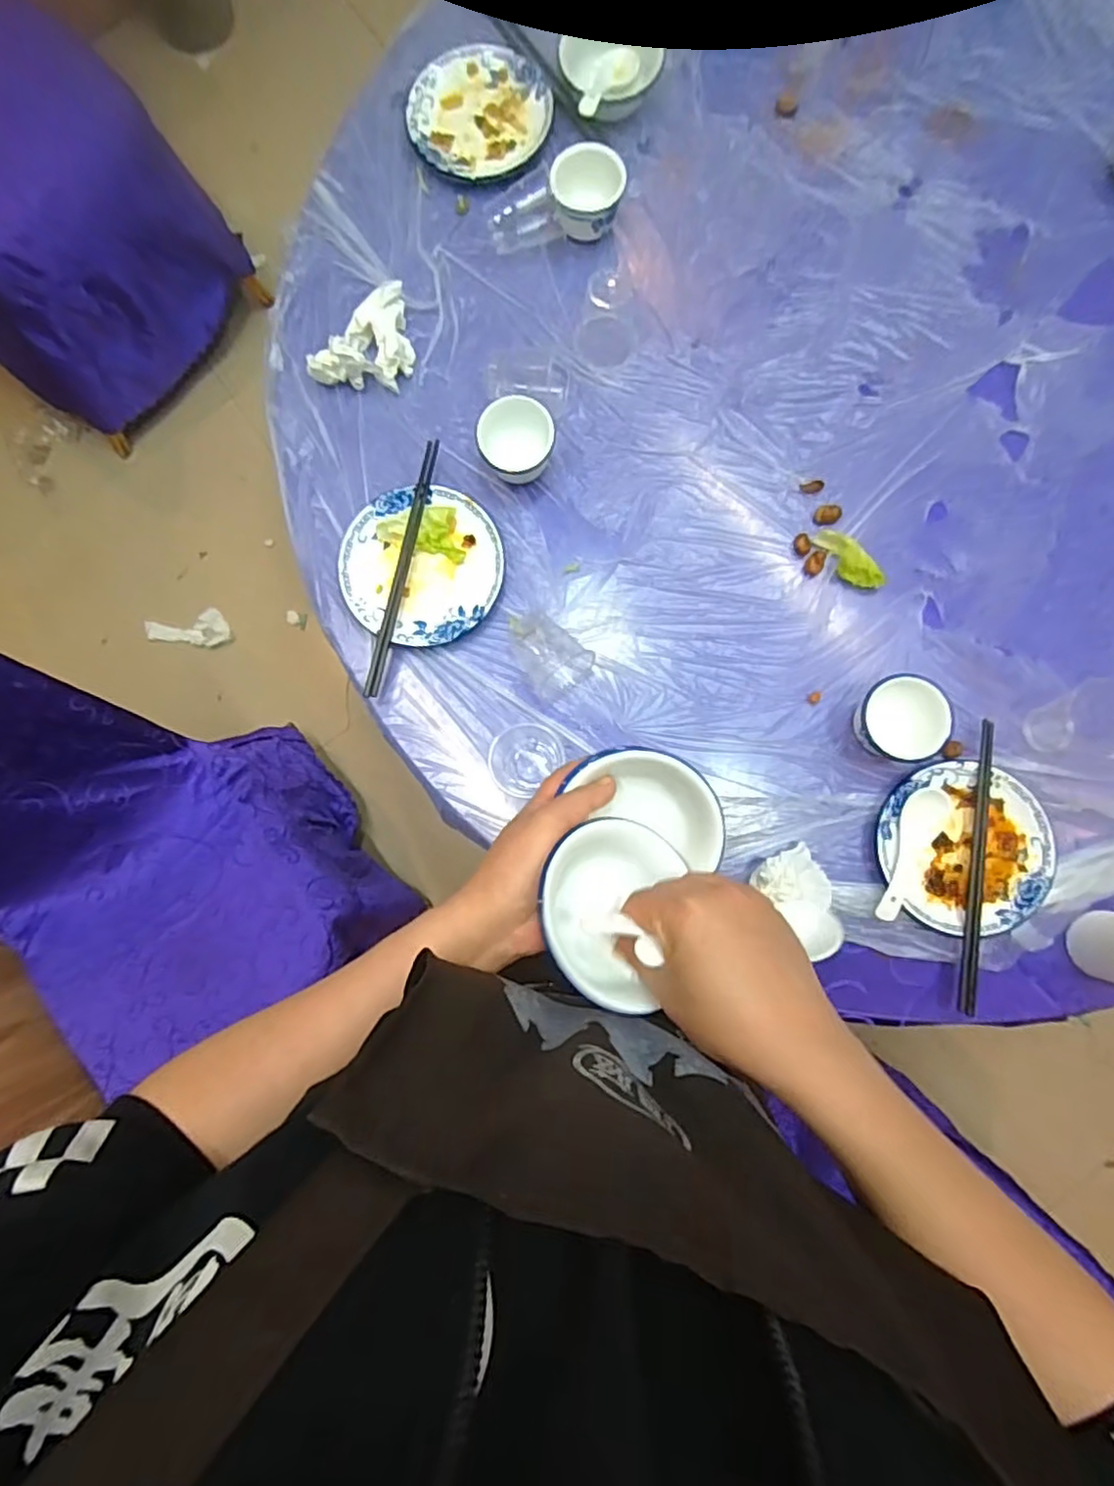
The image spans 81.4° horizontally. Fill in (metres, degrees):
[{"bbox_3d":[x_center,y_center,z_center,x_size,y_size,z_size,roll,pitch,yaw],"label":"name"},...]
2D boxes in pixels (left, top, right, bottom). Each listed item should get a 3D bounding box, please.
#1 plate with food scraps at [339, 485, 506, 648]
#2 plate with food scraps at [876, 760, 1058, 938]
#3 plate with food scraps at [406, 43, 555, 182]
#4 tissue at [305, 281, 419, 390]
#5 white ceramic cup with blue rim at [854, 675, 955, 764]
[{"bbox_3d":[-0.132,-0.172,0.637,0.155,0.021,0.152,0,84,1],"label":"plate with food scraps"},{"bbox_3d":[0.373,0.096,0.595,0.153,0.018,0.152,0,84,1],"label":"plate with food scraps"},{"bbox_3d":[-0.080,-0.656,0.674,0.144,0.021,0.131,3,84,2],"label":"plate with food scraps"},{"bbox_3d":[-0.196,-0.410,0.651,0.101,0.033,0.095,2,84,1],"label":"tissue"},{"bbox_3d":[0.315,-0.020,0.600,0.076,0.059,0.075,0,84,1],"label":"white ceramic cup with blue rim"}]

